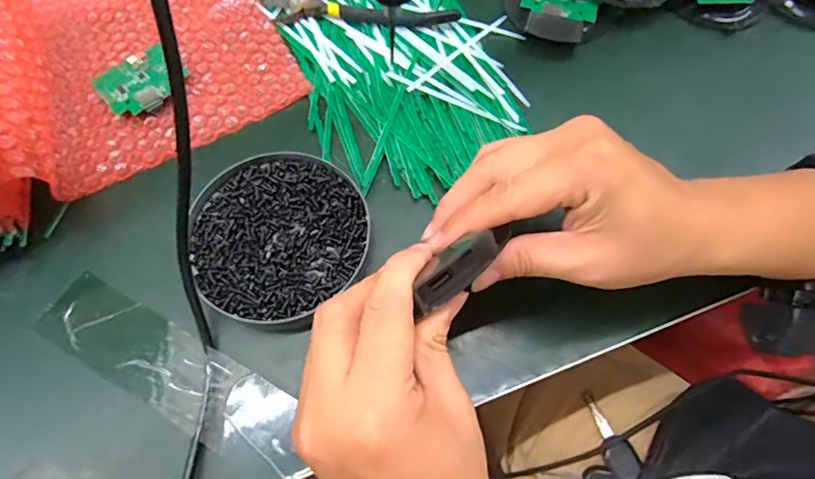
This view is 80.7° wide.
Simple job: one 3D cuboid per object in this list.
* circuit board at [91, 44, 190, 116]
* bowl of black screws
[{"bbox_3d":[-0.198,-0.119,0.357,0.057,0.008,0.053,-41,72,-16],"label":"circuit board"},{"bbox_3d":[-0.083,-0.002,0.305,0.110,0.019,0.109,0,66,0],"label":"bowl of black screws"}]

